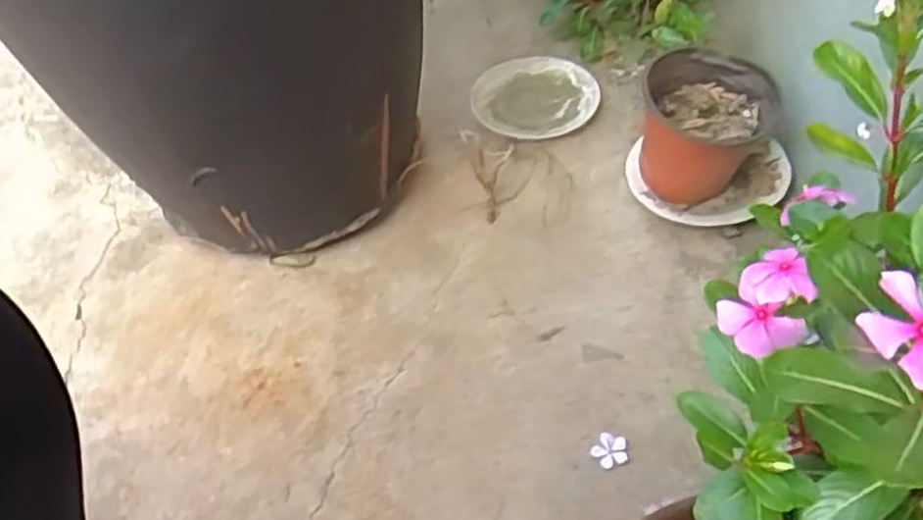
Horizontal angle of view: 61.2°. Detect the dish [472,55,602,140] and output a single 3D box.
[{"bbox_3d":[0.093,-0.212,1.003,0.155,0.024,0.140,-6,50,-1],"label":"dish"}]

